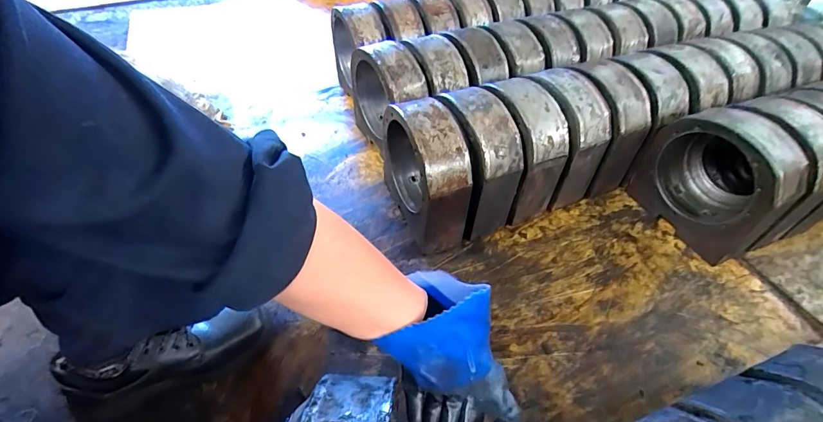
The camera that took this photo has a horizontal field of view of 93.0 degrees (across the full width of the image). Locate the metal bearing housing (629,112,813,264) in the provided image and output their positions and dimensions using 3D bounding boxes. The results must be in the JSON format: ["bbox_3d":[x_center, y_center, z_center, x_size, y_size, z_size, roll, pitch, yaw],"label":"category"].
[{"bbox_3d":[0.564,-0.057,0.726,0.105,0.235,0.246,-19,51,-17],"label":"metal bearing housing"}]

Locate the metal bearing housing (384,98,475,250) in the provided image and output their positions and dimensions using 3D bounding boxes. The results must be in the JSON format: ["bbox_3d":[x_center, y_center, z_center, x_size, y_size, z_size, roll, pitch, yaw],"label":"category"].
[{"bbox_3d":[0.022,-0.078,0.744,0.093,0.235,0.221,-18,51,-16],"label":"metal bearing housing"}]

